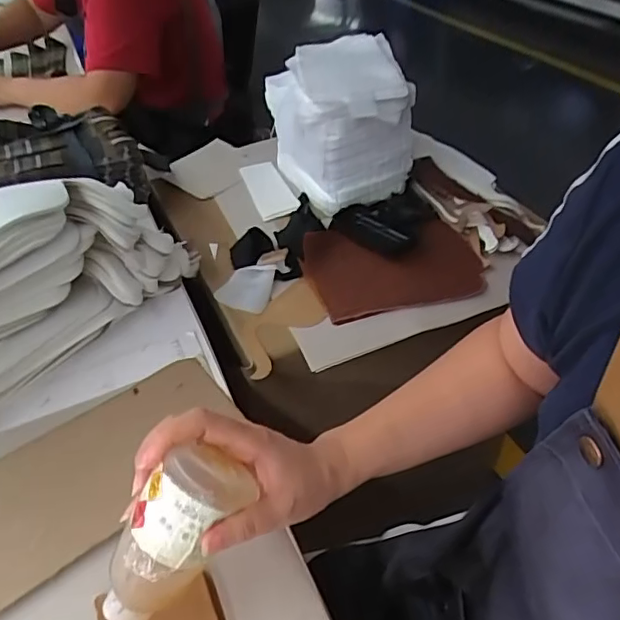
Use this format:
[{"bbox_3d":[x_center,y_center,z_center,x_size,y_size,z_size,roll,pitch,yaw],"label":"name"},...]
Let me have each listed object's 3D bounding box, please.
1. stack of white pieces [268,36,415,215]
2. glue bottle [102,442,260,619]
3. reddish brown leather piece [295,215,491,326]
[{"bbox_3d":[0.043,-0.256,0.783,0.175,0.169,0.201,-8,43,-5],"label":"stack of white pieces"},{"bbox_3d":[-0.098,0.167,0.356,0.048,0.047,0.162,37,99,33],"label":"glue bottle"},{"bbox_3d":[0.103,-0.057,0.693,0.217,0.016,0.139,-10,52,-17],"label":"reddish brown leather piece"}]

